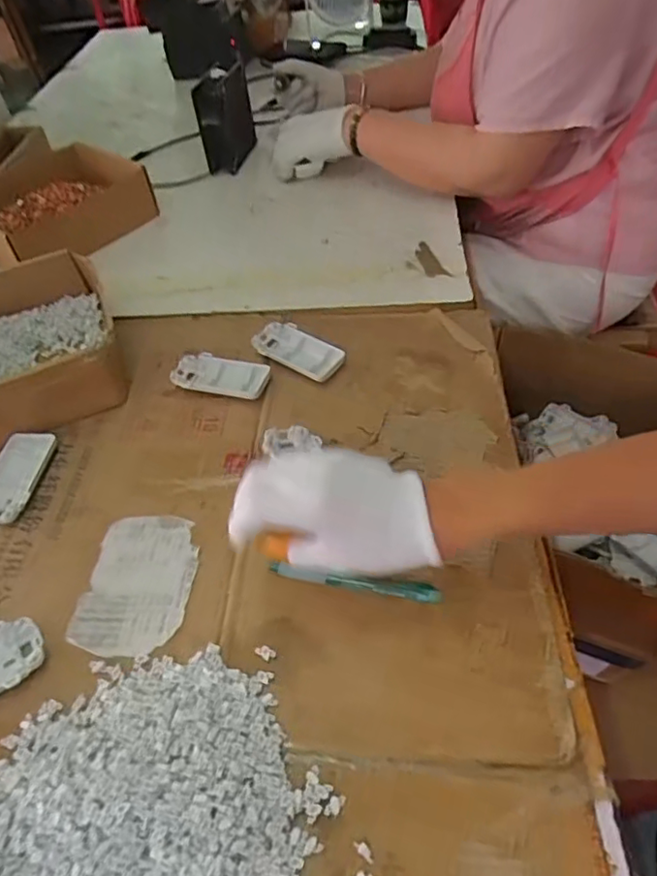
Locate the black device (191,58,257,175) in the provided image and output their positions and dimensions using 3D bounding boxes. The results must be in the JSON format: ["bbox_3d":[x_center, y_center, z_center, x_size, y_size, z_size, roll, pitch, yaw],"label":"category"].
[{"bbox_3d":[-0.150,-0.479,0.897,0.045,0.112,0.120,12,53,15],"label":"black device"}]

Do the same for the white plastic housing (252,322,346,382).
[{"bbox_3d":[-0.033,-0.091,0.621,0.096,0.011,0.048,29,59,27],"label":"white plastic housing"}]

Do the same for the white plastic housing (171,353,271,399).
[{"bbox_3d":[-0.109,-0.064,0.605,0.097,0.012,0.051,12,53,16],"label":"white plastic housing"}]

